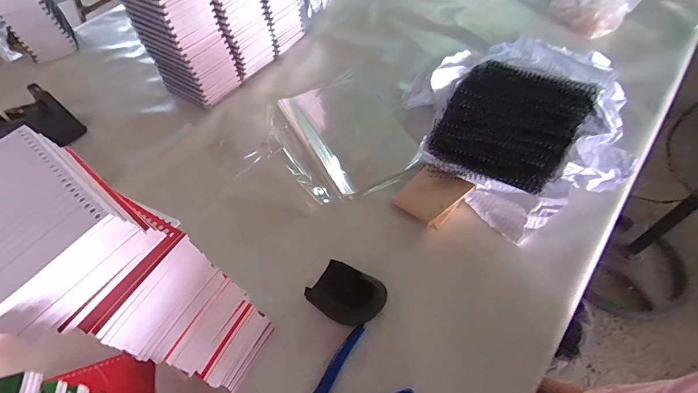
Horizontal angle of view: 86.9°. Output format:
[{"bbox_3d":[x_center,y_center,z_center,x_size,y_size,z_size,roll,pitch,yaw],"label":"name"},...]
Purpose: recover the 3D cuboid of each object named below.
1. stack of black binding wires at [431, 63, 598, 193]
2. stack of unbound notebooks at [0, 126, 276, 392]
[{"bbox_3d":[0.226,-0.101,0.537,0.175,0.072,0.202,29,62,24],"label":"stack of black binding wires"},{"bbox_3d":[-0.183,0.082,0.318,0.138,0.281,0.107,23,59,21],"label":"stack of unbound notebooks"}]

